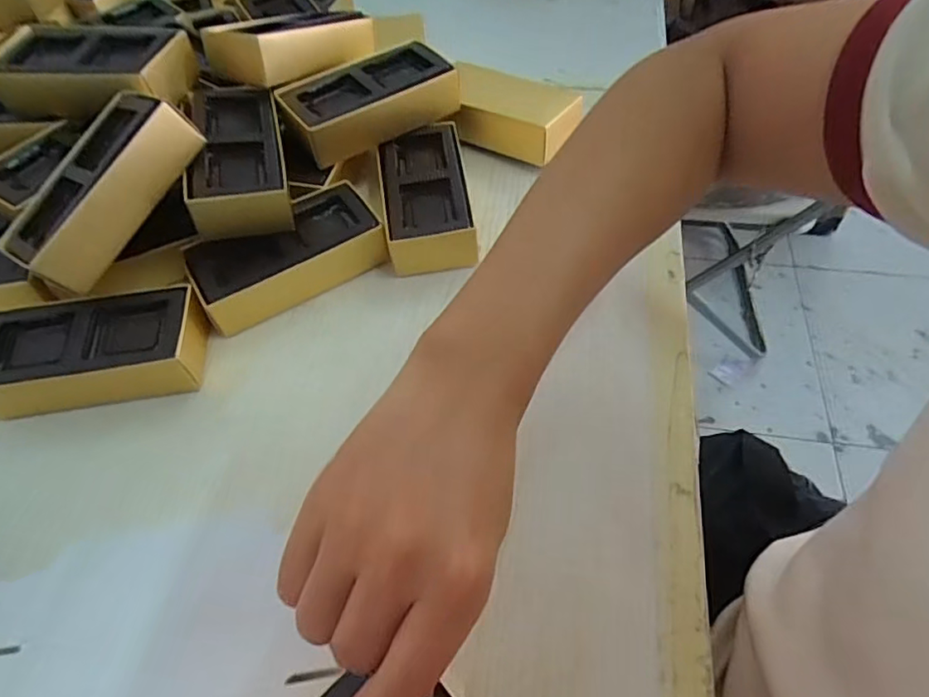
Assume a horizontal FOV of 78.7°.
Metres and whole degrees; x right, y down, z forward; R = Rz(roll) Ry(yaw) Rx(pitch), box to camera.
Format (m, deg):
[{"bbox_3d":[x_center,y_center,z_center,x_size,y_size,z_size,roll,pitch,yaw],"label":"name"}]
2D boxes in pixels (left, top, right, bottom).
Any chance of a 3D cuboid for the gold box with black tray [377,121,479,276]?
[{"bbox_3d":[-0.026,-0.101,0.383,0.056,0.035,0.115,-7,55,-3],"label":"gold box with black tray"}]

